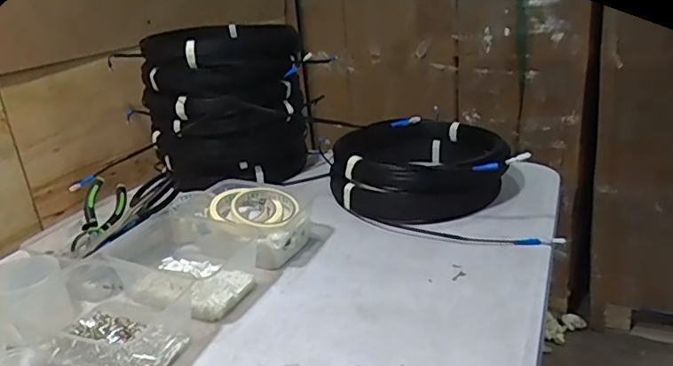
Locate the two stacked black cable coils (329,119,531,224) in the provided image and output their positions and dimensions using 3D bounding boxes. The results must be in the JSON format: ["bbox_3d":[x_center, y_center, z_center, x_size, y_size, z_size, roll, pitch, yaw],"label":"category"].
[{"bbox_3d":[0.140,-0.031,0.904,0.282,0.108,0.327,1,22,15],"label":"two stacked black cable coils"}]

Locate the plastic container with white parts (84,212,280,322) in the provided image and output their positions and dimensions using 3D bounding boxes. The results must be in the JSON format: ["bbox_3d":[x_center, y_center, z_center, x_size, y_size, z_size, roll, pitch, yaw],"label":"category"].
[{"bbox_3d":[-0.197,0.103,0.687,0.206,0.070,0.147,7,24,29],"label":"plastic container with white parts"}]

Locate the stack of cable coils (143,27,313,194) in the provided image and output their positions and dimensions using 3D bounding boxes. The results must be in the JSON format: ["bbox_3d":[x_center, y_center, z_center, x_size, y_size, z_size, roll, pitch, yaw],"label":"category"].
[{"bbox_3d":[-0.199,-0.149,0.980,0.266,0.248,0.326,-8,21,-7],"label":"stack of cable coils"}]

